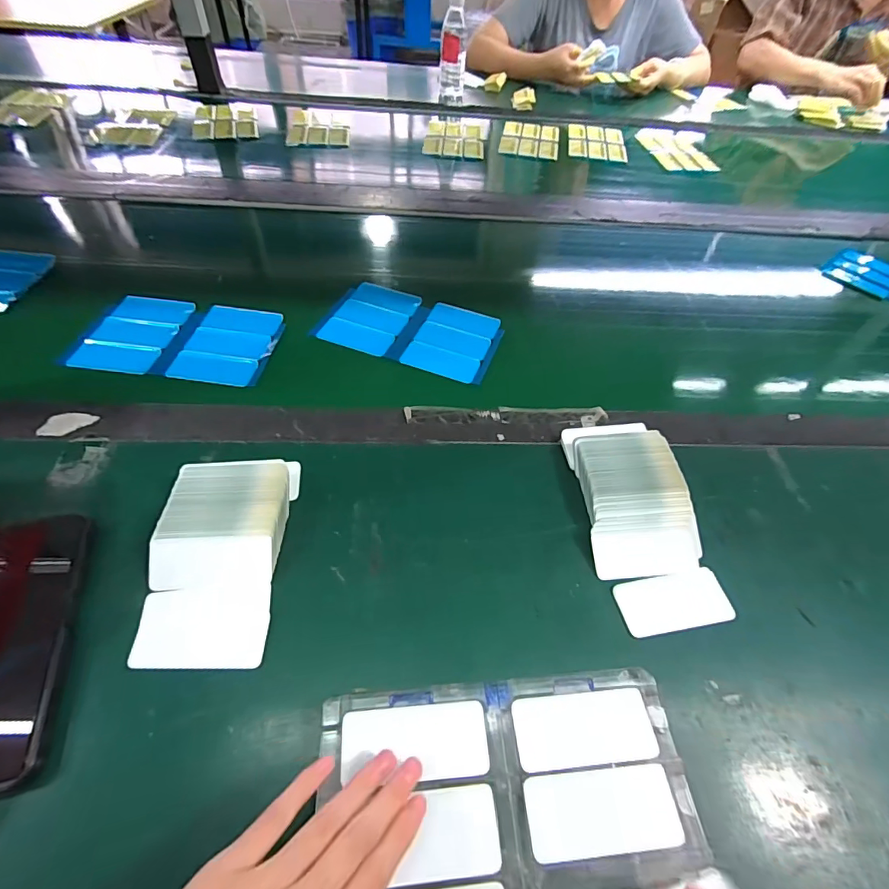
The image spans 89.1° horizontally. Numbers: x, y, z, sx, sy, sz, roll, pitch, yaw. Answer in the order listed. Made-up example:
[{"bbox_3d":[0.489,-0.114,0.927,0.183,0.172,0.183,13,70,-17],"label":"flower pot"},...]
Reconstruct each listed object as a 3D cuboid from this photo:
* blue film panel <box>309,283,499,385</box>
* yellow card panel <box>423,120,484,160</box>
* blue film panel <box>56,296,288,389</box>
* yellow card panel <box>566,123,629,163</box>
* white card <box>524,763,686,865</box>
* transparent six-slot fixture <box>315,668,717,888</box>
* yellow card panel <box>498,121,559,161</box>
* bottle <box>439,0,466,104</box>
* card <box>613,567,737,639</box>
[{"bbox_3d":[-0.037,-0.134,0.522,0.197,0.006,0.119,18,53,8],"label":"blue film panel"},{"bbox_3d":[0.019,-0.633,0.935,0.119,0.010,0.186,3,52,-3],"label":"yellow card panel"},{"bbox_3d":[-0.278,-0.114,0.482,0.191,0.005,0.118,9,52,1],"label":"blue film panel"},{"bbox_3d":[0.329,-0.653,0.976,0.122,0.008,0.185,10,54,2],"label":"yellow card panel"},{"bbox_3d":[0.088,0.205,0.253,0.081,0.005,0.038,-7,53,2],"label":"white card"},{"bbox_3d":[0.039,0.207,0.248,0.199,0.031,0.134,-3,51,-6],"label":"transparent six-slot fixture"},{"bbox_3d":[0.183,-0.652,0.967,0.120,0.013,0.205,9,50,3],"label":"yellow card panel"},{"bbox_3d":[0.021,-0.928,1.061,0.057,0.187,0.064,1,52,-5],"label":"bottle"},{"bbox_3d":[0.171,0.117,0.336,0.084,0.004,0.039,-7,53,-11],"label":"card"}]

